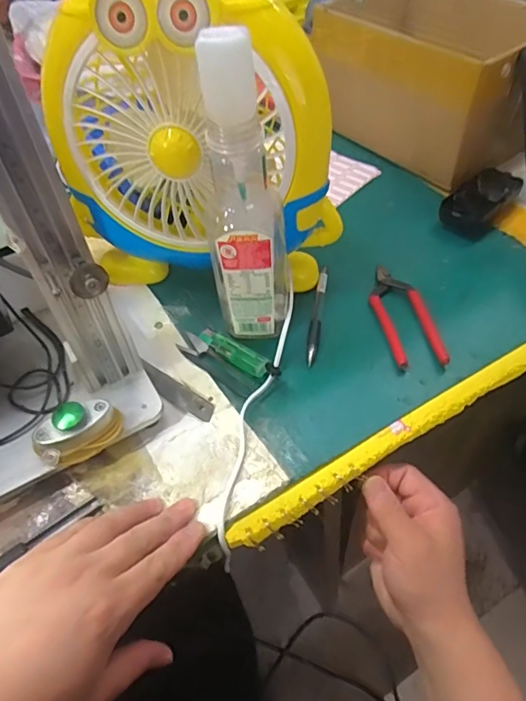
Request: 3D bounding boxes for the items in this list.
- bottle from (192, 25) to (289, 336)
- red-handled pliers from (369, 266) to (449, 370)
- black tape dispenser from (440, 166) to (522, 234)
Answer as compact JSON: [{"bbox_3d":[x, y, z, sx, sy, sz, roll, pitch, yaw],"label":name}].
[{"bbox_3d":[-0.013,-0.106,0.391,0.060,0.243,0.050,1,50,5],"label":"bottle"},{"bbox_3d":[0.129,-0.037,0.470,0.044,0.019,0.140,-6,50,-1],"label":"red-handled pliers"},{"bbox_3d":[0.252,-0.173,0.573,0.050,0.028,0.112,35,60,28],"label":"black tape dispenser"}]

